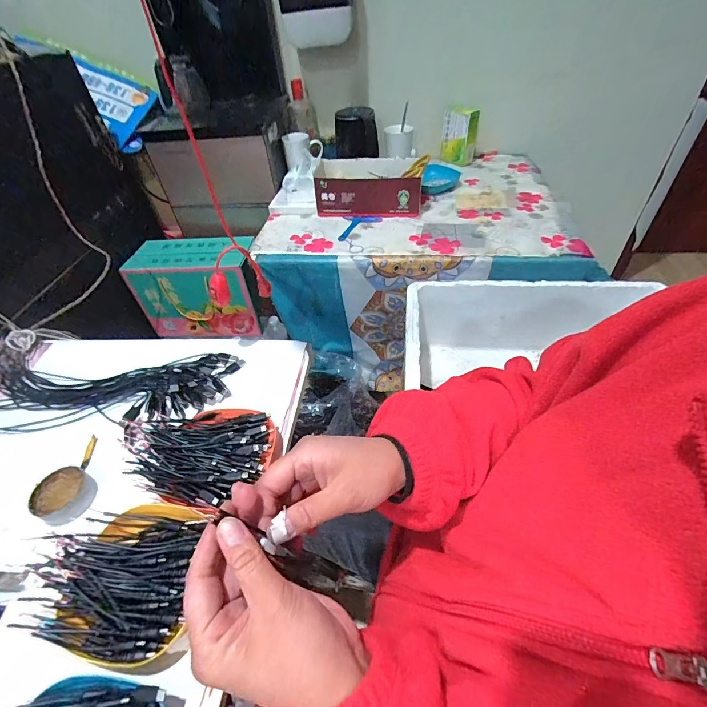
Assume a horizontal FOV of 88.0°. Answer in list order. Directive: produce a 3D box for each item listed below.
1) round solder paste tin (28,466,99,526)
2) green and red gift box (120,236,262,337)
[{"bbox_3d":[-0.366,0.178,0.461,0.067,0.023,0.062,-3,46,3],"label":"round solder paste tin"},{"bbox_3d":[-0.436,-0.188,1.069,0.324,0.236,0.157,3,46,7],"label":"green and red gift box"}]

